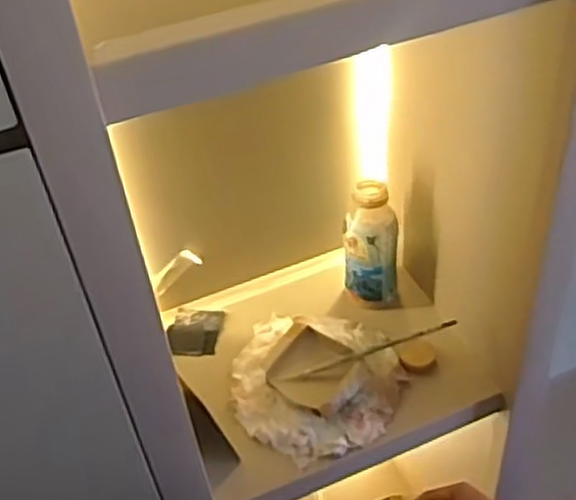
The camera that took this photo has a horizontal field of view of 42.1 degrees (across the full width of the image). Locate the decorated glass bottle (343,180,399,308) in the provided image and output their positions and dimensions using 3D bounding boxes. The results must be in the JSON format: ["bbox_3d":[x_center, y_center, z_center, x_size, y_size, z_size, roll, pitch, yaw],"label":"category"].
[{"bbox_3d":[0.095,-0.005,0.845,0.061,0.158,0.048,2,43,9],"label":"decorated glass bottle"}]

